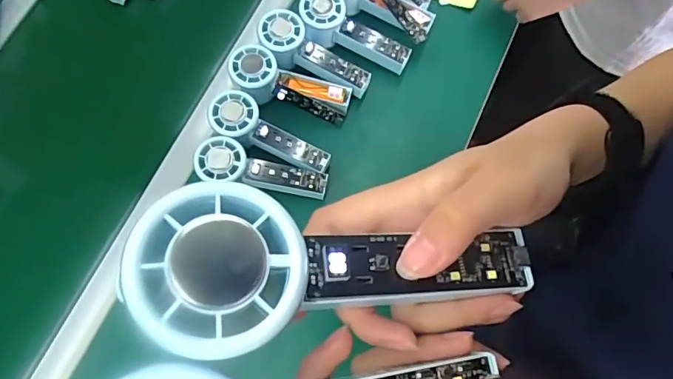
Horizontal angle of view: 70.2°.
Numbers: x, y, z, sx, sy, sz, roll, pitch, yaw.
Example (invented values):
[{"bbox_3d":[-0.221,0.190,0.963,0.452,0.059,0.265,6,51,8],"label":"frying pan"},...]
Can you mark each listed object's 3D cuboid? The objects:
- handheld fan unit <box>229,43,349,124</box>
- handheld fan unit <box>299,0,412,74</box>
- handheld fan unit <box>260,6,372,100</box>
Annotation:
[{"bbox_3d":[-0.058,-0.130,0.594,0.152,0.024,0.058,21,73,-10],"label":"handheld fan unit"},{"bbox_3d":[0.021,-0.201,0.622,0.155,0.038,0.065,28,75,-7],"label":"handheld fan unit"},{"bbox_3d":[-0.030,-0.171,0.613,0.154,0.039,0.062,29,75,-7],"label":"handheld fan unit"}]

